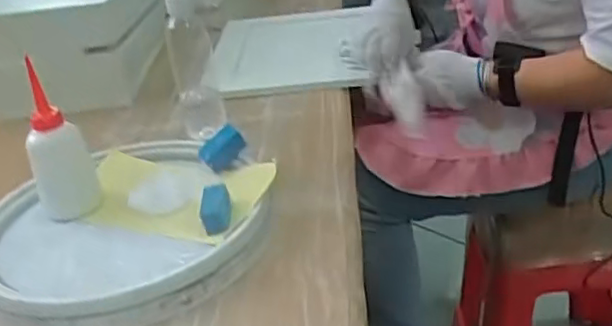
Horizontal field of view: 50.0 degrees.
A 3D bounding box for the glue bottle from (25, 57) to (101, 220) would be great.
[{"bbox_3d":[-0.254,-0.015,0.664,0.057,0.157,0.046,-19,30,-21],"label":"glue bottle"}]

